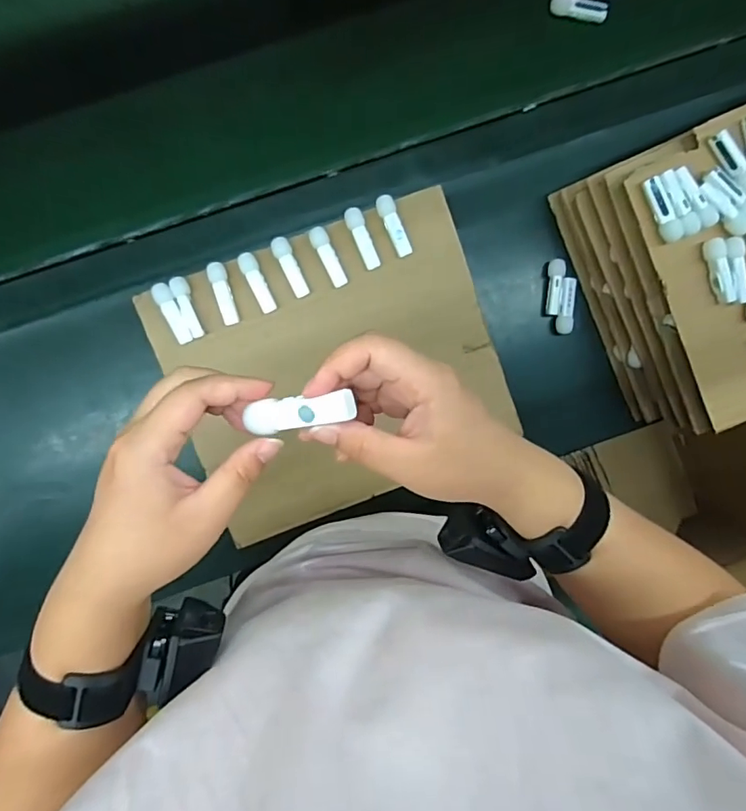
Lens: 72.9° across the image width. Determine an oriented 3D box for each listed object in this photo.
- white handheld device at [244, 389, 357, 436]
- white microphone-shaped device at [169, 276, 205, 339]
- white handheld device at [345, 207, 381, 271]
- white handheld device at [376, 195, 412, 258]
[{"bbox_3d":[-0.039,0.004,0.266,0.059,0.011,0.017,-8,93,22],"label":"white handheld device"},{"bbox_3d":[-0.193,-0.103,0.527,0.017,0.010,0.063,-22,94,-2],"label":"white microphone-shaped device"},{"bbox_3d":[-0.010,-0.177,0.536,0.019,0.010,0.065,-24,94,-2],"label":"white handheld device"},{"bbox_3d":[0.023,-0.190,0.535,0.019,0.012,0.063,-22,94,-2],"label":"white handheld device"}]

